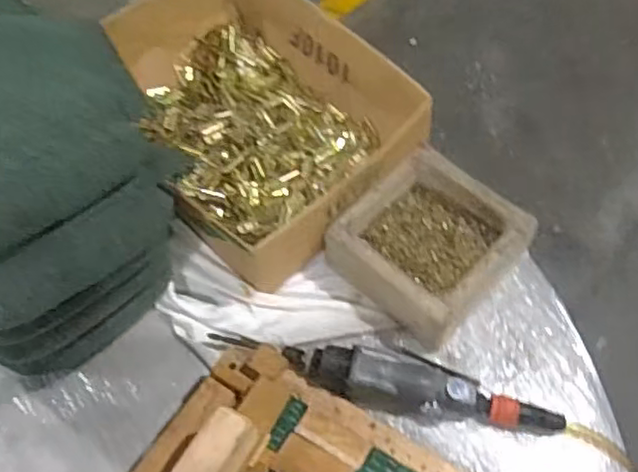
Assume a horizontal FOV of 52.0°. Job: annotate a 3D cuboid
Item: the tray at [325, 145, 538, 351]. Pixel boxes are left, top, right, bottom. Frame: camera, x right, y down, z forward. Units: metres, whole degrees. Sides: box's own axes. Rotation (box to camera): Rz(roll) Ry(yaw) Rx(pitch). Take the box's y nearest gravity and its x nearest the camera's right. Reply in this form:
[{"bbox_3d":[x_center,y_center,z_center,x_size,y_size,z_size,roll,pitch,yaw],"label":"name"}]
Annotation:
[{"bbox_3d":[0.119,0.008,0.710,0.159,0.058,0.169,39,66,21],"label":"tray"}]

